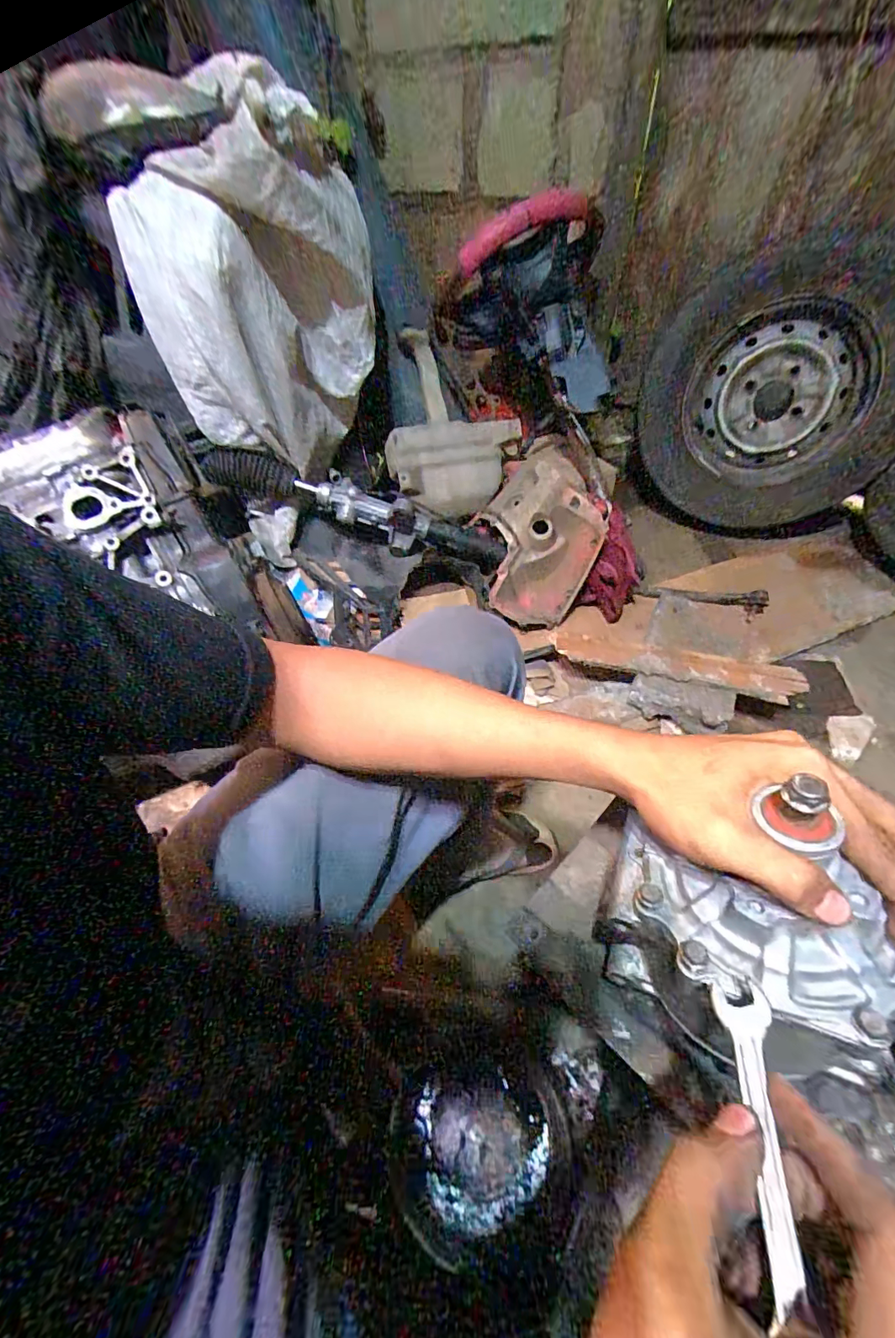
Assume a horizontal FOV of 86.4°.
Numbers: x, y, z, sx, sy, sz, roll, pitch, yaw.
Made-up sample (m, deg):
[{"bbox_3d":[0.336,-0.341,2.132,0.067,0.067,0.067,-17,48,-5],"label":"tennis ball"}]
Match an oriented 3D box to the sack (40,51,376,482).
[{"bbox_3d":[-0.310,-0.598,0.796,0.335,0.489,0.187,5,53,9],"label":"sack"}]

